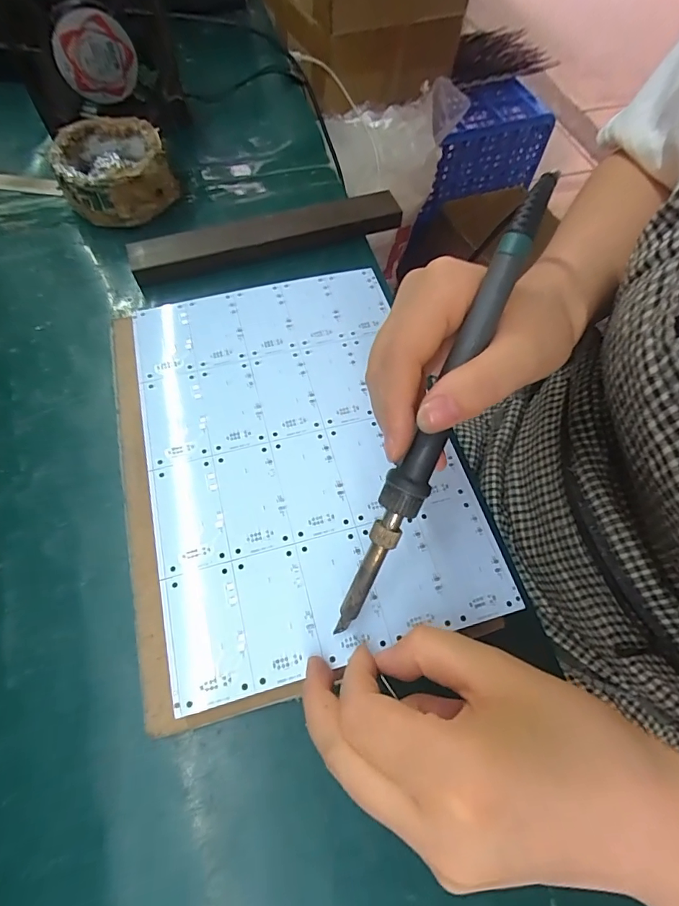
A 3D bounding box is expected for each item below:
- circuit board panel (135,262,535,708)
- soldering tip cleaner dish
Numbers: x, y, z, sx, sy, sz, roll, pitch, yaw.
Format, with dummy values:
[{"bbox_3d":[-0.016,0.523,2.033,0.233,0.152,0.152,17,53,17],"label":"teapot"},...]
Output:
[{"bbox_3d":[-0.024,-0.008,0.256,0.165,0.004,0.233,-13,64,-9],"label":"circuit board panel"},{"bbox_3d":[-0.177,-0.223,0.358,0.082,0.042,0.083,1,63,-2],"label":"soldering tip cleaner dish"}]

